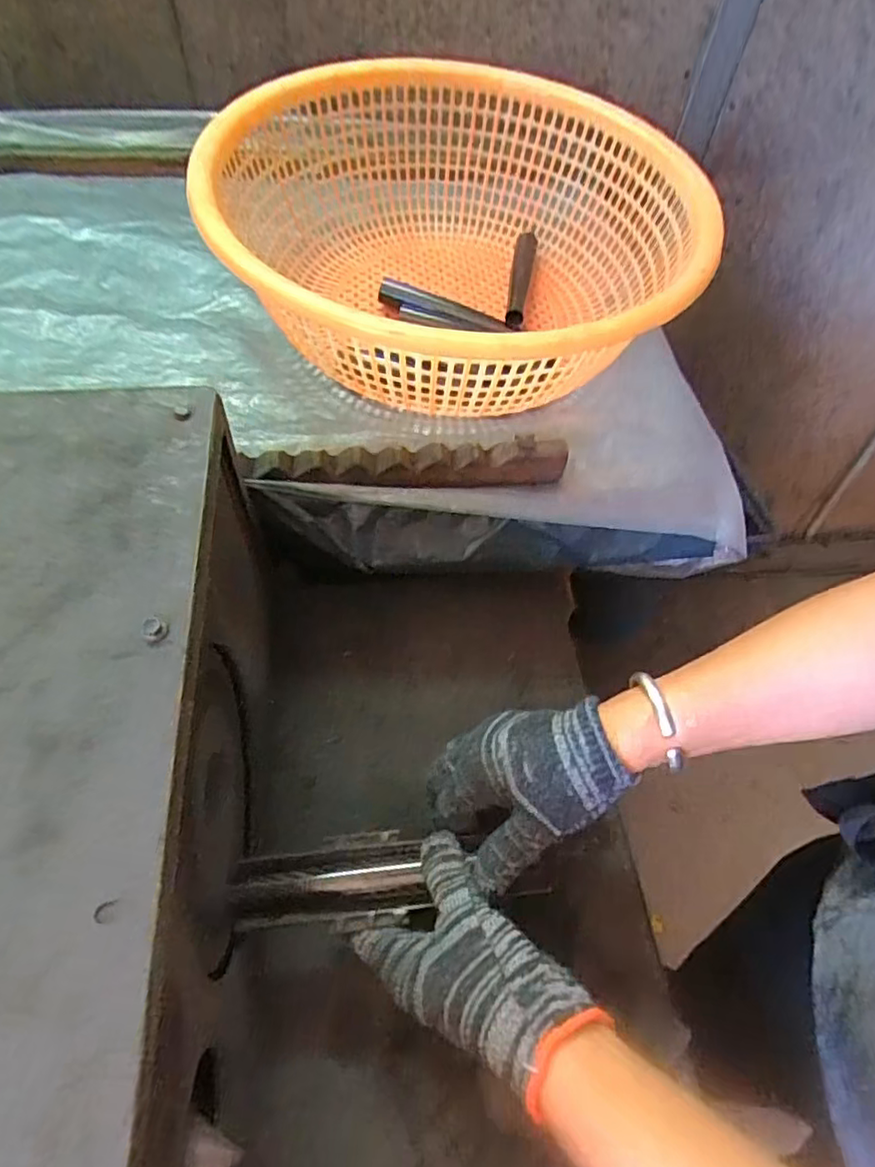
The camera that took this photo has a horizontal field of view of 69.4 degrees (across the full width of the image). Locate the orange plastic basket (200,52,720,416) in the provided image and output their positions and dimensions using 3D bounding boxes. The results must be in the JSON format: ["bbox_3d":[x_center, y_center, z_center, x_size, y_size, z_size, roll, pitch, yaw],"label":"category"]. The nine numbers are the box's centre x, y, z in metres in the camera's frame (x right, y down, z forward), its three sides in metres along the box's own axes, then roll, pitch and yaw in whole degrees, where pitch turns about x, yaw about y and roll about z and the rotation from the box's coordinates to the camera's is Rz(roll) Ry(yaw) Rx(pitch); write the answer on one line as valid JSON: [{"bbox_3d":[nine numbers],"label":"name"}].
[{"bbox_3d":[0.013,-0.281,0.541,0.384,0.152,0.385,3,55,-4],"label":"orange plastic basket"}]

